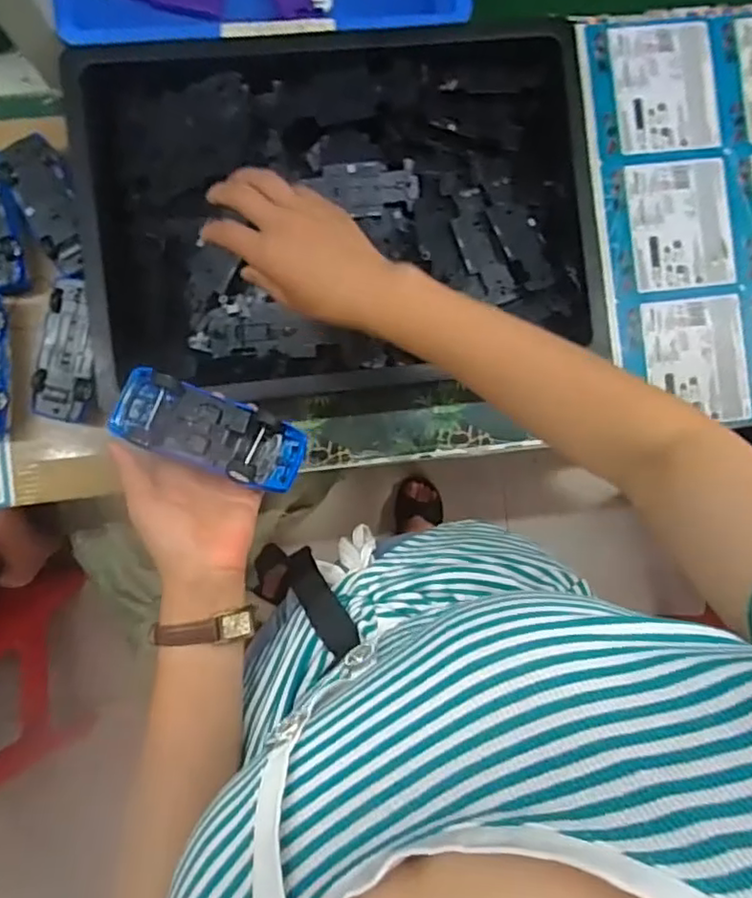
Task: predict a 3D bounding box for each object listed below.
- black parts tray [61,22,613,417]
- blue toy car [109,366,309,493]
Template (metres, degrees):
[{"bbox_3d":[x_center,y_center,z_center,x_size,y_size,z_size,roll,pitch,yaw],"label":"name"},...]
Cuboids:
[{"bbox_3d":[-0.022,-0.212,0.591,0.467,0.118,0.331,-1,88,-6],"label":"black parts tray"},{"bbox_3d":[-0.118,-0.013,0.447,0.135,0.031,0.051,21,90,-6],"label":"blue toy car"}]

